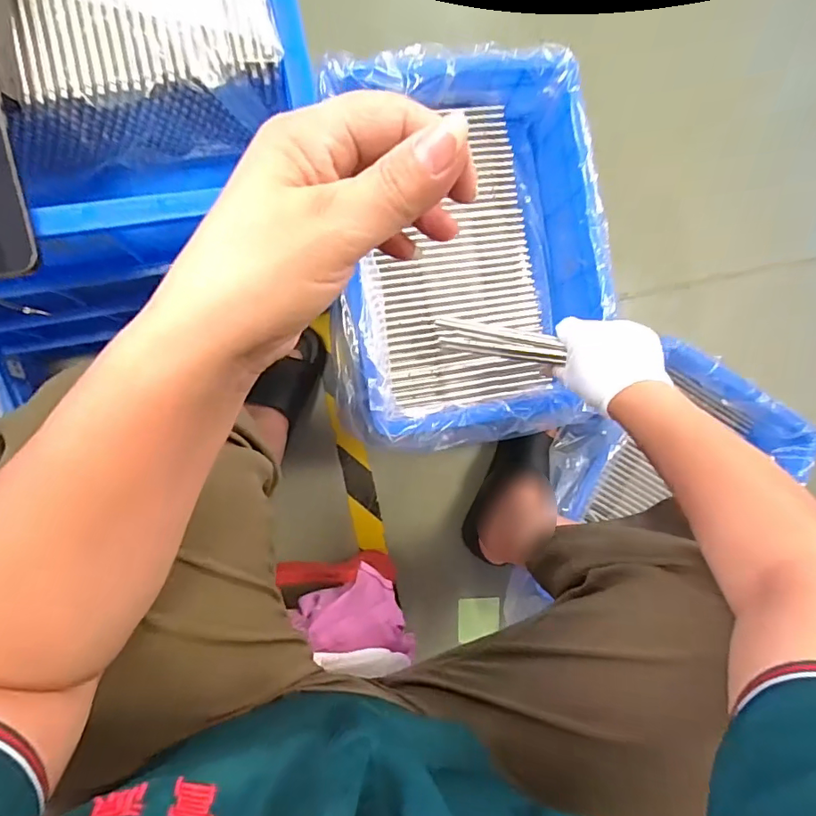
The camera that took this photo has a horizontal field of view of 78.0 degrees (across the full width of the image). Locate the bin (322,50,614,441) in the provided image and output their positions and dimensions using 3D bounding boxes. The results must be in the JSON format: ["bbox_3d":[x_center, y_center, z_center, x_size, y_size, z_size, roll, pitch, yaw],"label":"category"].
[{"bbox_3d":[0.074,-0.182,0.618,0.322,0.113,0.448,-5,91,-9],"label":"bin"}]

